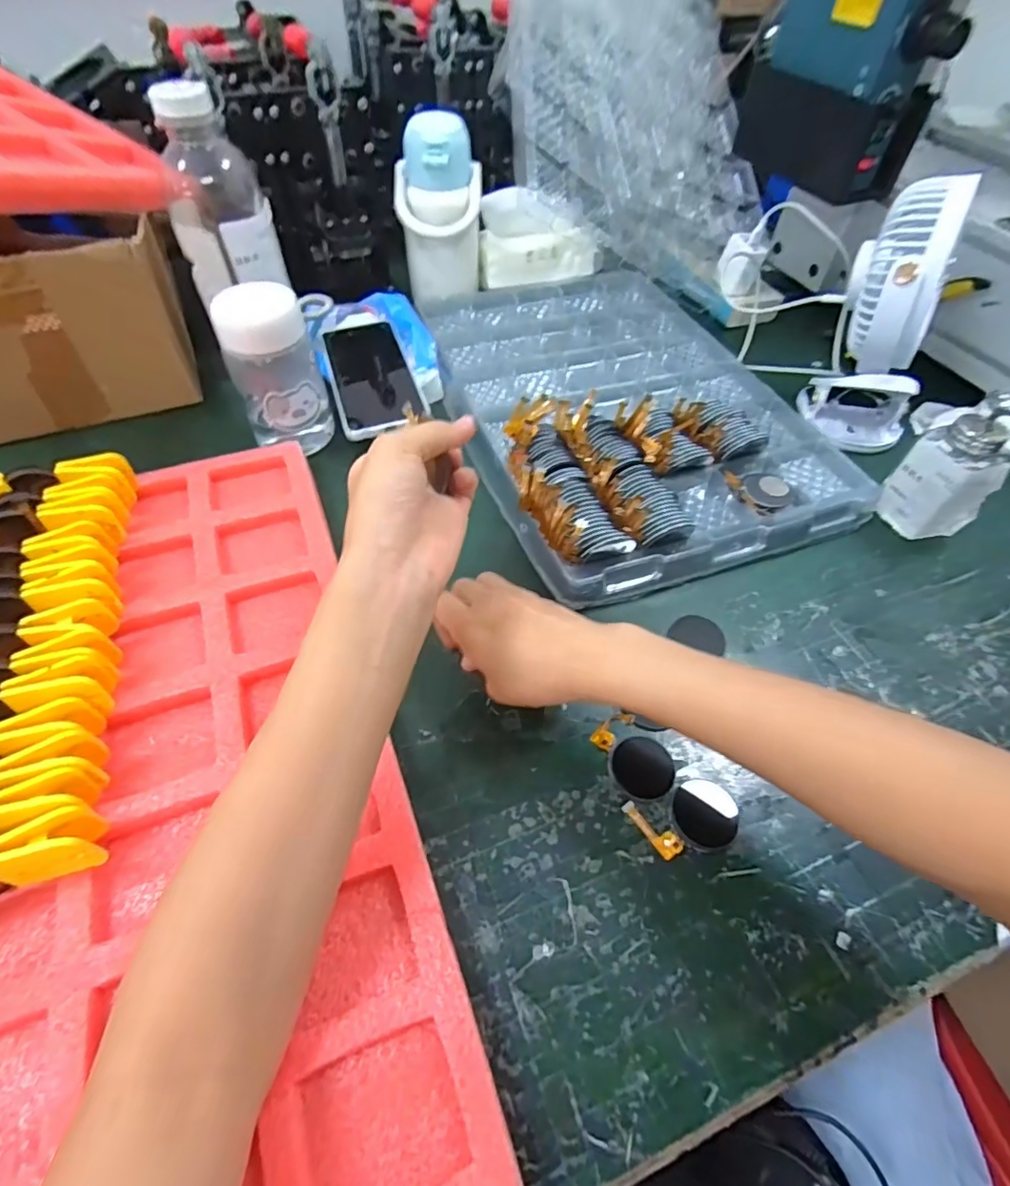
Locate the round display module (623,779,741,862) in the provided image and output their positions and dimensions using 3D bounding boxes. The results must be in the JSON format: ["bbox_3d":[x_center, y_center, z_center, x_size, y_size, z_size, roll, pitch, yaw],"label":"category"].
[{"bbox_3d":[0.110,0.135,0.328,0.065,0.004,0.039,-14,55,-13],"label":"round display module"}]

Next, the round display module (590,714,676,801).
[{"bbox_3d":[0.082,0.105,0.349,0.038,0.006,0.054,-33,61,-24],"label":"round display module"}]

